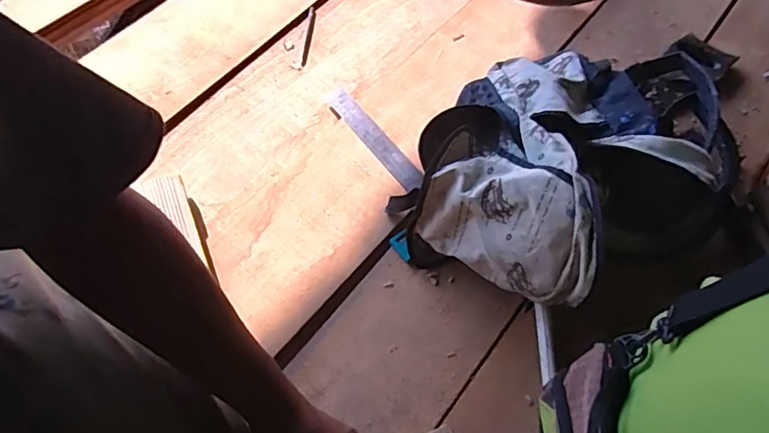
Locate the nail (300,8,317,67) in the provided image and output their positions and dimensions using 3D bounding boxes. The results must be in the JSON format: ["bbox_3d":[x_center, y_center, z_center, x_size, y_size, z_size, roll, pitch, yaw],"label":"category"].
[{"bbox_3d":[-0.132,-0.314,0.909,0.013,0.011,0.125,5,64,0],"label":"nail"}]

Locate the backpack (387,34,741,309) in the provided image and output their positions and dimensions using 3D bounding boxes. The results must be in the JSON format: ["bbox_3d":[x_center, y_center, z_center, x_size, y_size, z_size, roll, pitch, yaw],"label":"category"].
[{"bbox_3d":[0.206,-0.048,0.694,0.355,0.207,0.323,-22,69,-15],"label":"backpack"}]

